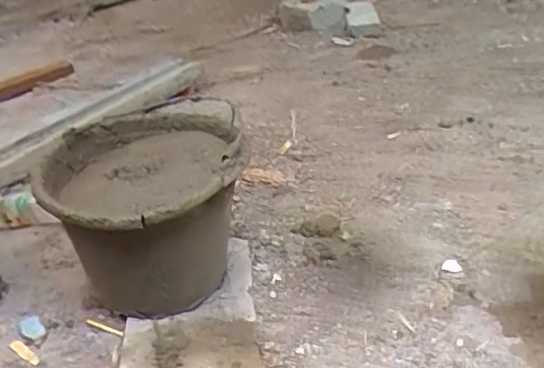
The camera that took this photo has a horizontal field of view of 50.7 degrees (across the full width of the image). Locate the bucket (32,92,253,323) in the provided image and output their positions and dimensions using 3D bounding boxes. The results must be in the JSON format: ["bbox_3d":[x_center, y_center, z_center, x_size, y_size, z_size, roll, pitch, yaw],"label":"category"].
[{"bbox_3d":[-0.168,0.046,0.841,0.268,0.223,0.315,-10,32,-8],"label":"bucket"}]

